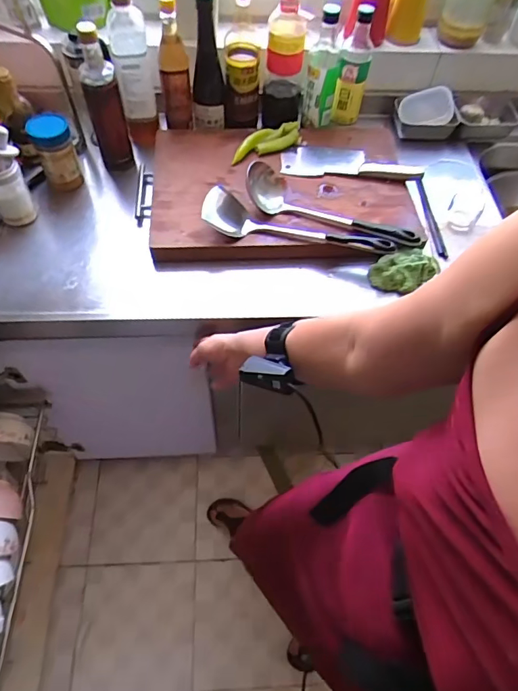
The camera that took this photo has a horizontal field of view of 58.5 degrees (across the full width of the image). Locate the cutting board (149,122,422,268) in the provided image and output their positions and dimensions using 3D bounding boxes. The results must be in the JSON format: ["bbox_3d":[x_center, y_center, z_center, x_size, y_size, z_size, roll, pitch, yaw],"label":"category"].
[{"bbox_3d":[0.047,-0.308,0.885,0.484,0.049,0.344,-2,59,-5],"label":"cutting board"}]

